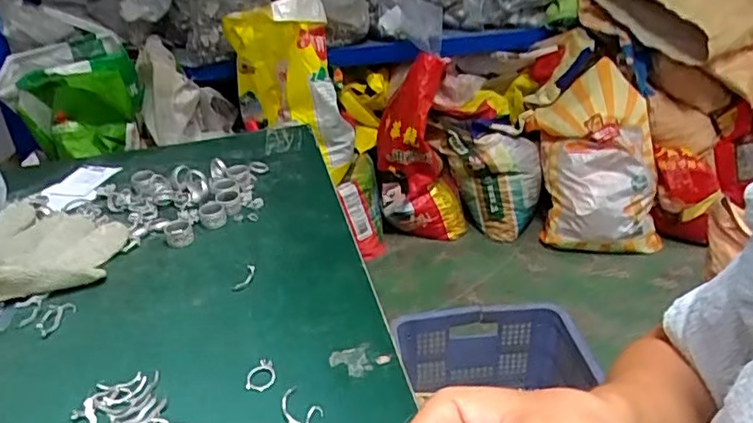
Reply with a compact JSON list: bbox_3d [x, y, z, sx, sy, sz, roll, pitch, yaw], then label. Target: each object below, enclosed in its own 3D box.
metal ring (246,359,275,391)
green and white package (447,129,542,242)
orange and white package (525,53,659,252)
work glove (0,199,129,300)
[{"bbox_3d":[-0.086,0.123,0.447,0.021,0.006,0.027,8,33,18],"label":"metal ring"},{"bbox_3d":[0.386,-0.094,1.939,0.289,0.320,0.178,6,31,13],"label":"green and white package"},{"bbox_3d":[0.671,-0.158,1.808,0.329,0.563,0.126,-7,-2,10],"label":"orange and white package"},{"bbox_3d":[-0.343,0.043,0.566,0.147,0.041,0.179,25,40,38],"label":"work glove"}]

